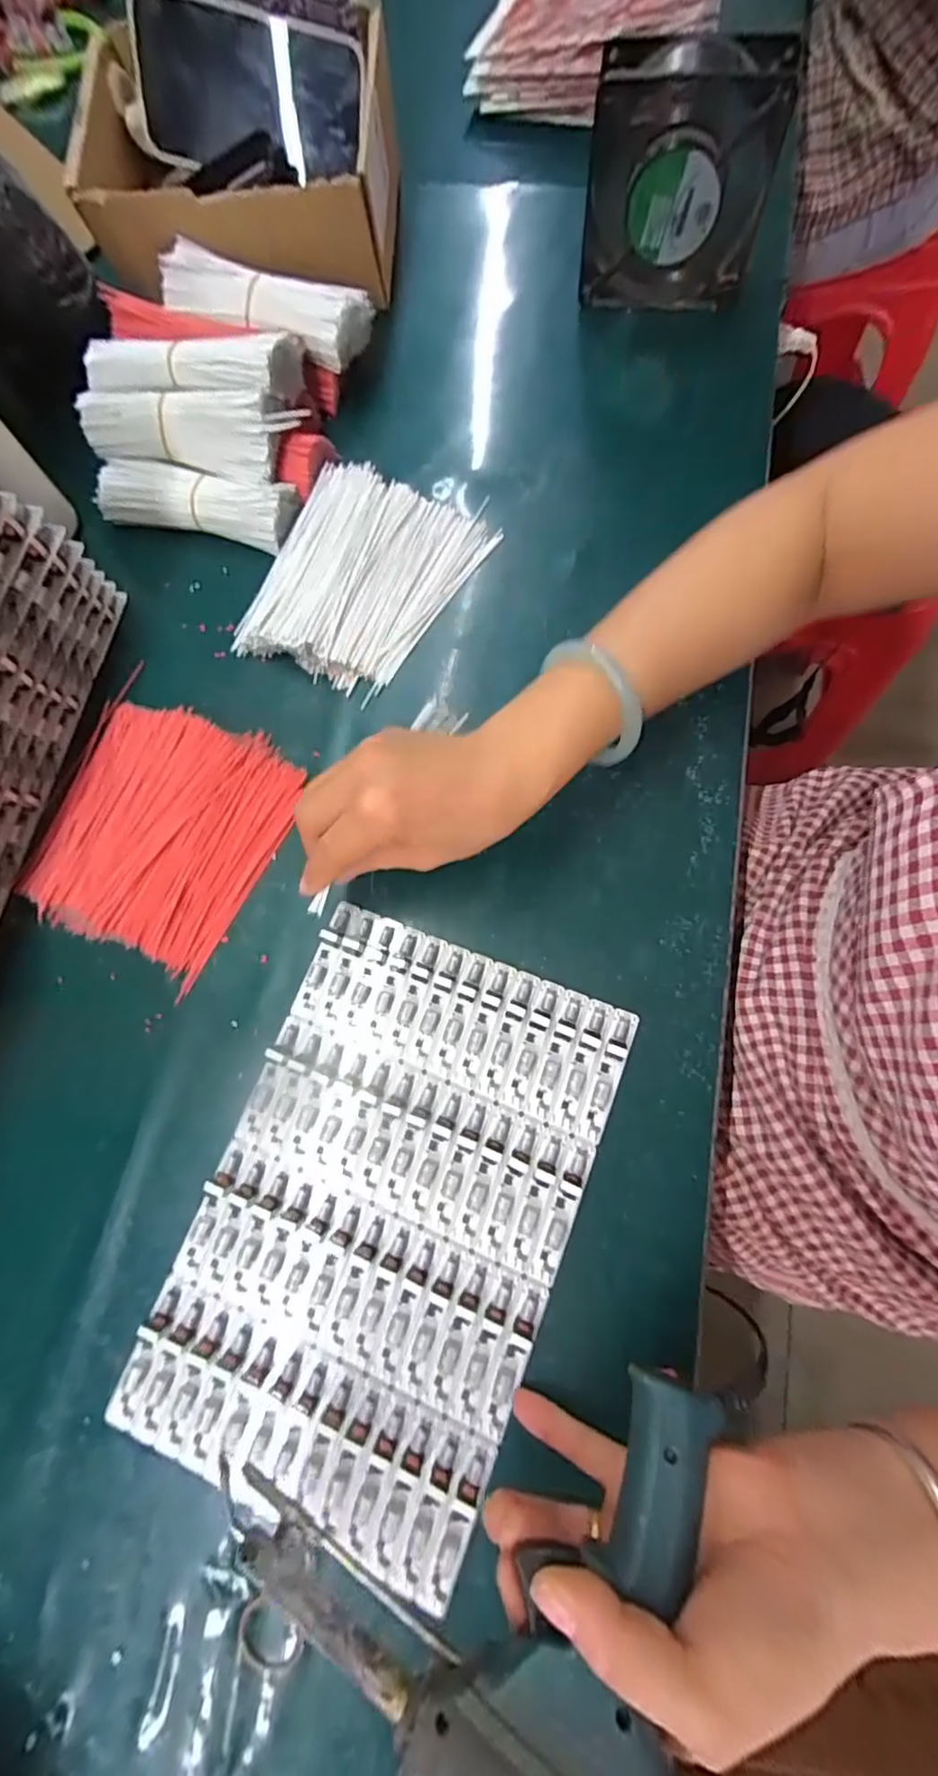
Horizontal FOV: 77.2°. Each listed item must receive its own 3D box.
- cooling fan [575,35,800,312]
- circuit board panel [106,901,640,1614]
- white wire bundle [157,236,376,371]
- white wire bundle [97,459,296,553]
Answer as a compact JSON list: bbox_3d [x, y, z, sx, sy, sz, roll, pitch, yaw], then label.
[{"bbox_3d":[0.143,-0.475,0.407,0.121,0.135,0.032,6,76,6],"label":"cooling fan"},{"bbox_3d":[-0.045,0.169,0.318,0.189,0.022,0.289,20,78,9],"label":"circuit board panel"},{"bbox_3d":[-0.149,-0.426,0.434,0.147,0.037,0.056,19,78,1],"label":"white wire bundle"},{"bbox_3d":[-0.197,-0.278,0.431,0.145,0.036,0.039,10,76,7],"label":"white wire bundle"}]

